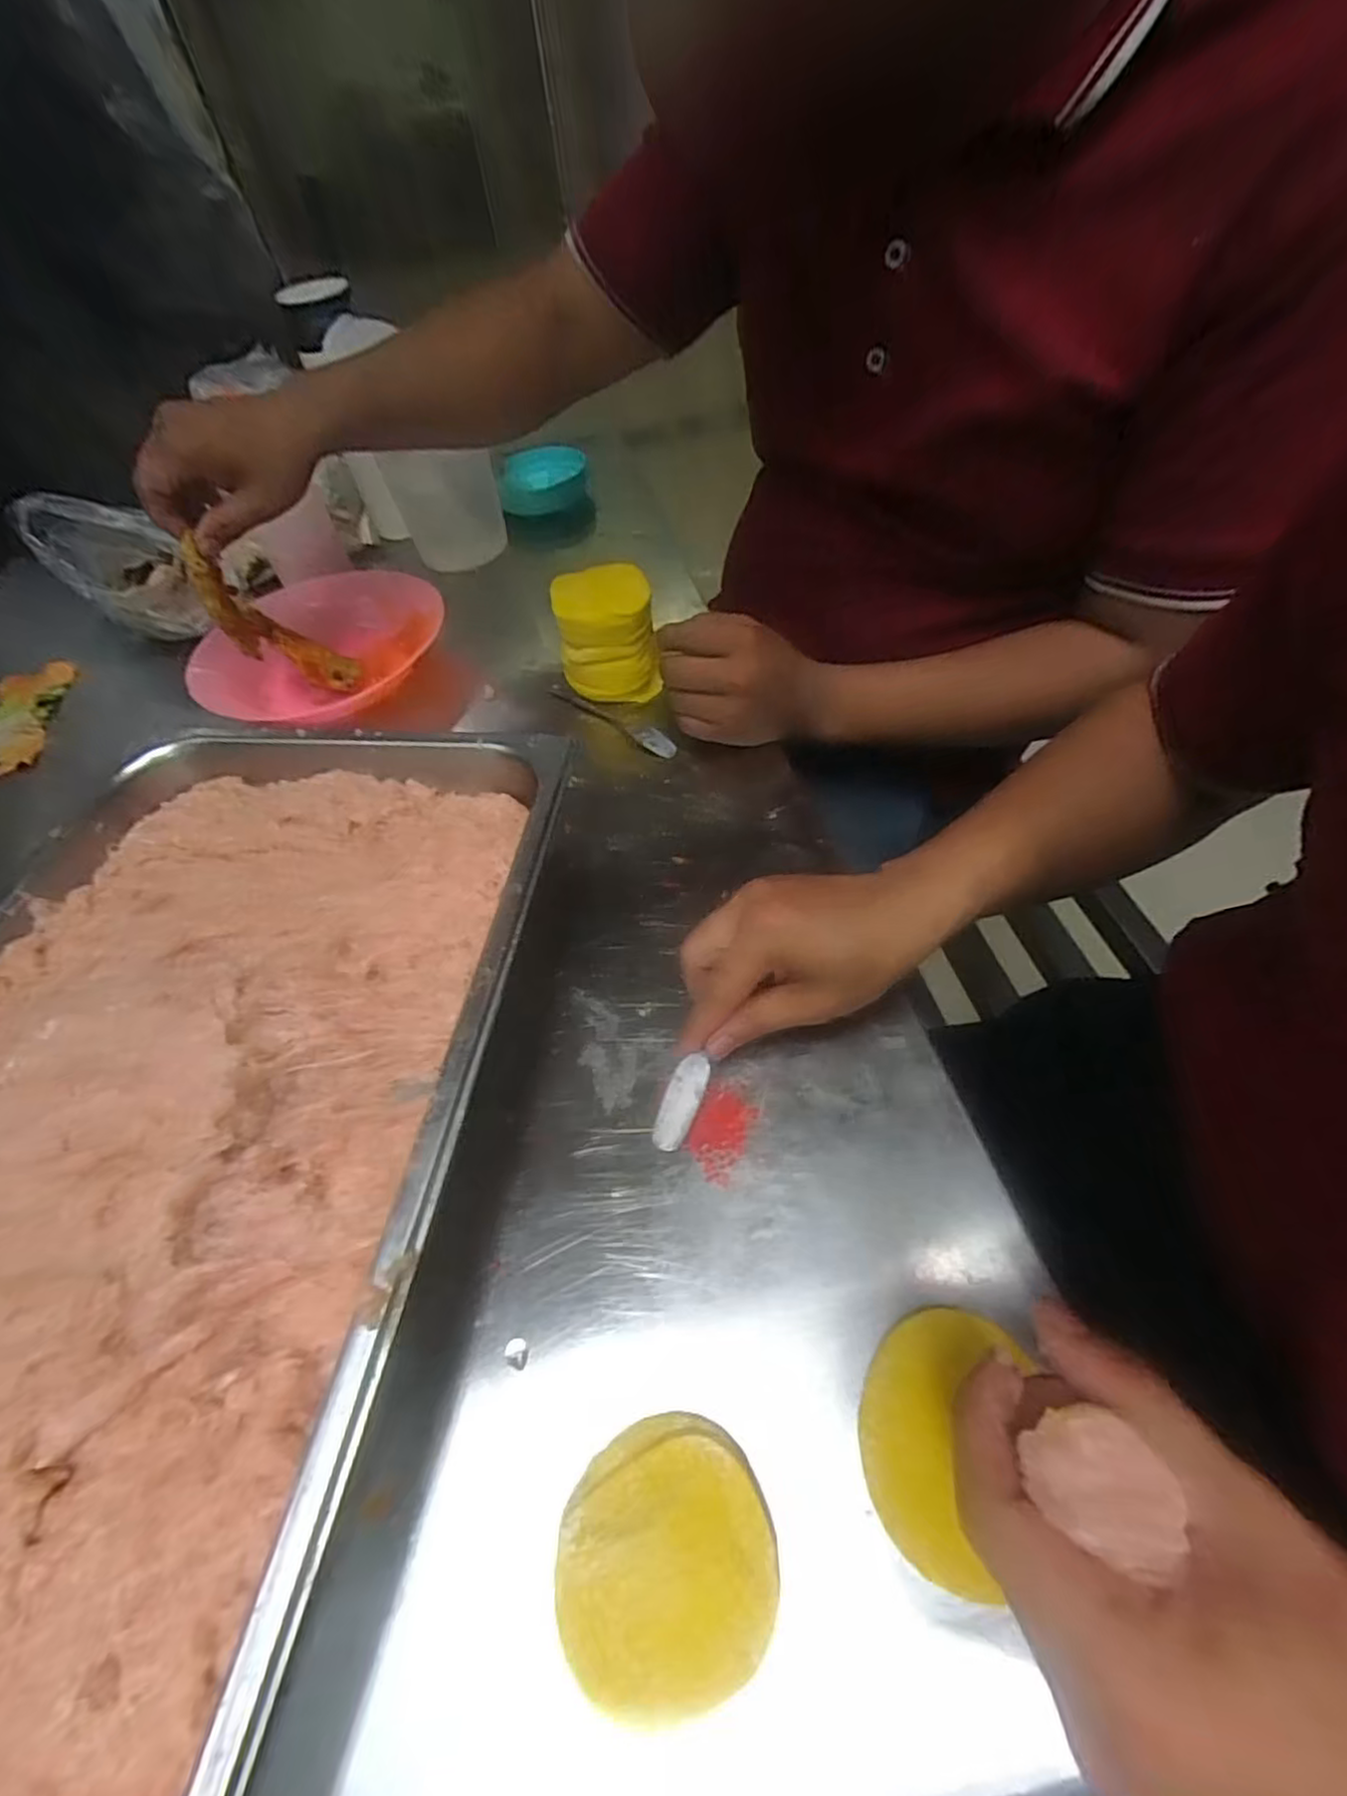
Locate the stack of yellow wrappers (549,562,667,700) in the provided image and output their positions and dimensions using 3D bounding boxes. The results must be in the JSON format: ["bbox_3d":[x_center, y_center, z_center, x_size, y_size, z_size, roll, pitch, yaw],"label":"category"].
[{"bbox_3d":[-0.053,-0.212,0.550,0.078,0.083,0.070,-8,53,-1],"label":"stack of yellow wrappers"}]

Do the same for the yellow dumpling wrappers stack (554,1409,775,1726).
[{"bbox_3d":[-0.003,0.240,0.249,0.077,0.012,0.074,-21,54,-9],"label":"yellow dumpling wrappers stack"}]

